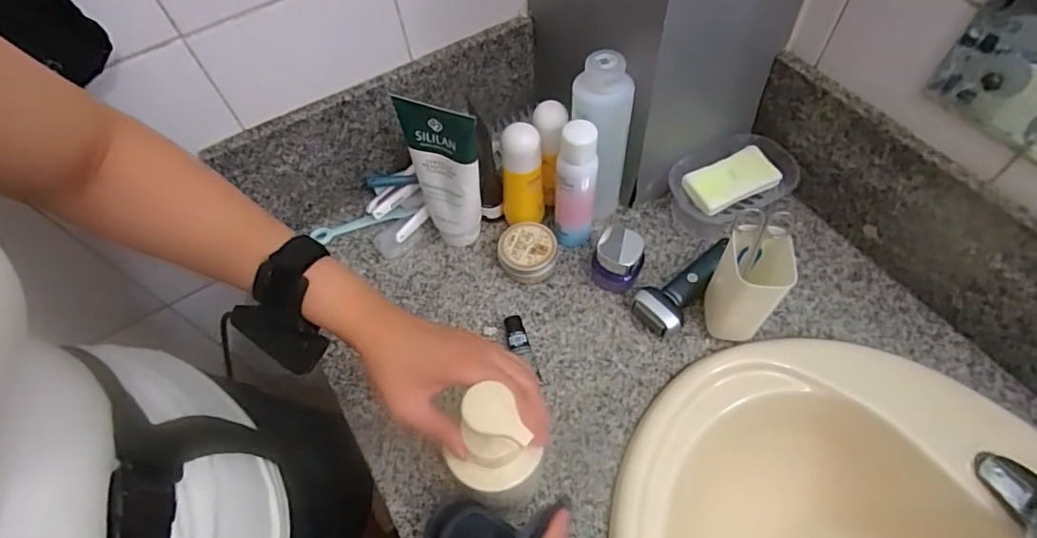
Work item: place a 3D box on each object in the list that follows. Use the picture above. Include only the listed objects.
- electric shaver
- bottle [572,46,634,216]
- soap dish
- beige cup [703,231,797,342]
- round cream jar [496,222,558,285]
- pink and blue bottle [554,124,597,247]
[{"bbox_3d":[0.185,0.017,0.598,0.053,0.033,0.130,38,67,25],"label":"electric shaver"},{"bbox_3d":[0.084,-0.136,0.582,0.060,0.192,0.062,-37,62,-18],"label":"bottle"},{"bbox_3d":[0.260,-0.102,0.656,0.143,0.052,0.099,-22,58,-10],"label":"soap dish"},{"bbox_3d":[0.231,0.021,0.544,0.068,0.119,0.062,-2,57,3],"label":"beige cup"},{"bbox_3d":[0.011,-0.016,0.626,0.067,0.037,0.068,-2,57,3],"label":"round cream jar"},{"bbox_3d":[0.063,-0.087,0.586,0.042,0.162,0.036,5,58,8],"label":"pink and blue bottle"}]

